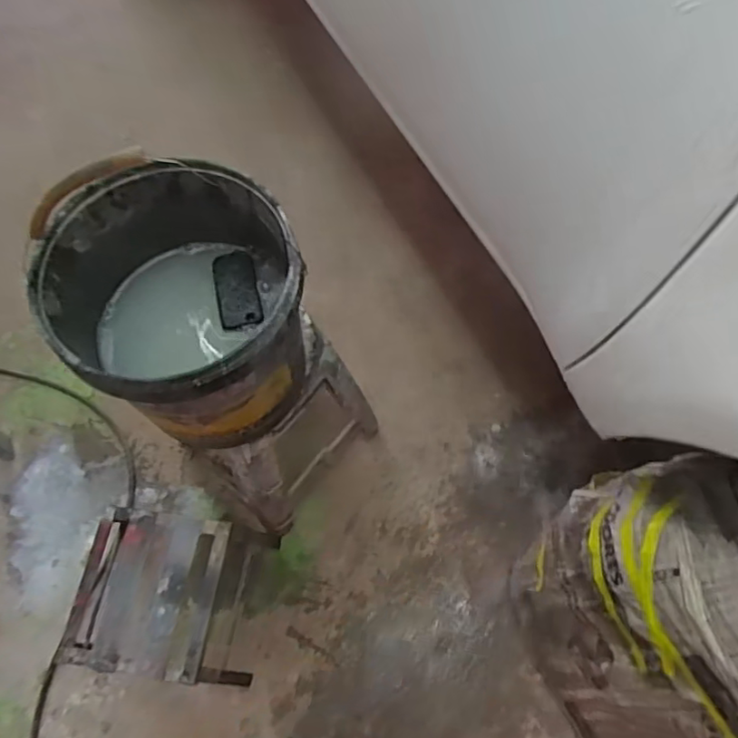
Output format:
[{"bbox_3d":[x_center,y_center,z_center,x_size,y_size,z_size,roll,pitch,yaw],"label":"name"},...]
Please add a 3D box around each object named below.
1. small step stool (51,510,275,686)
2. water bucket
[{"bbox_3d":[-0.365,0.426,1.155,0.292,0.245,0.287,3,66,2],"label":"small step stool"},{"bbox_3d":[-0.233,-0.064,0.842,0.305,0.311,0.292,0,66,1],"label":"water bucket"}]

